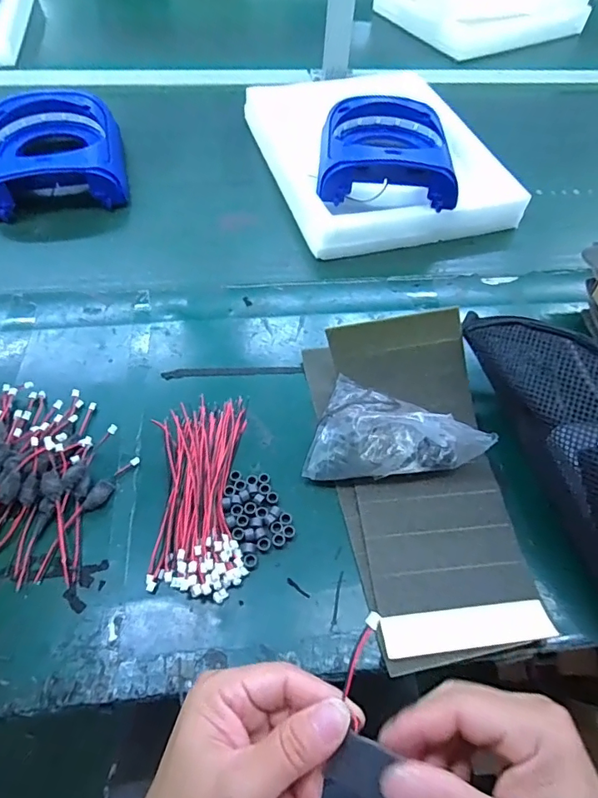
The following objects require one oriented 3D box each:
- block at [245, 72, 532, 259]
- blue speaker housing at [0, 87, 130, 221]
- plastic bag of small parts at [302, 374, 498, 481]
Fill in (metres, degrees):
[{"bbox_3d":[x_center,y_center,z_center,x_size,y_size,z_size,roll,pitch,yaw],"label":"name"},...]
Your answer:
[{"bbox_3d":[0.118,-0.354,0.708,0.322,0.055,0.369,-14,57,-14],"label":"block"},{"bbox_3d":[-0.330,-0.341,0.681,0.171,0.064,0.217,-10,56,-11],"label":"blue speaker housing"},{"bbox_3d":[0.087,0.028,0.421,0.138,0.065,0.106,18,55,8],"label":"plastic bag of small parts"}]

